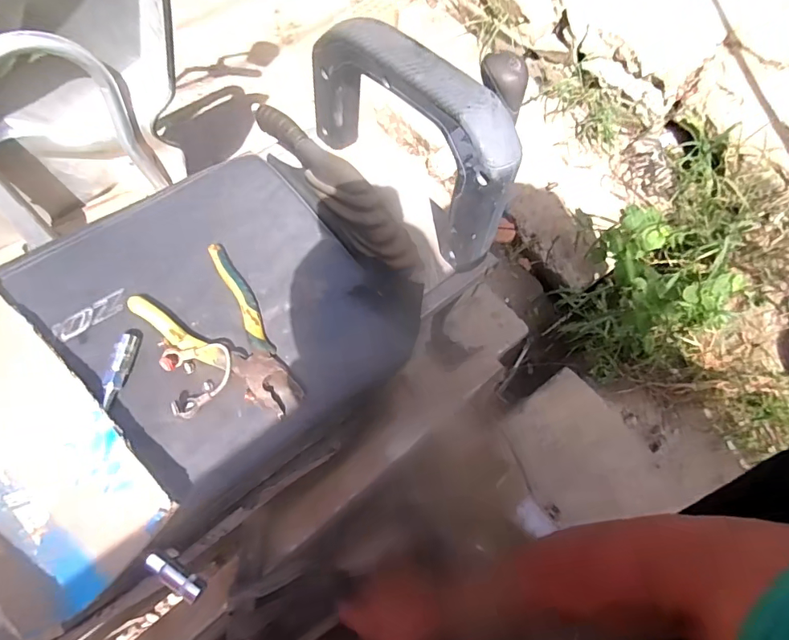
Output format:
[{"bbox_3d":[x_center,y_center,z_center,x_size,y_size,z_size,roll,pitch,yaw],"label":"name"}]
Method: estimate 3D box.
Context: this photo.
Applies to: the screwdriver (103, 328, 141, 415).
[{"bbox_3d":[-0.251,0.043,0.426,0.013,0.011,0.089,5,65,1],"label":"screwdriver"}]

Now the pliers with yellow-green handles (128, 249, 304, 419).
[{"bbox_3d":[-0.154,0.014,0.442,0.097,0.013,0.184,-42,72,-18],"label":"pliers with yellow-green handles"}]

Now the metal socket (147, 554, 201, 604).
[{"bbox_3d":[-0.171,0.199,0.361,0.049,0.010,0.010,31,68,13],"label":"metal socket"}]

